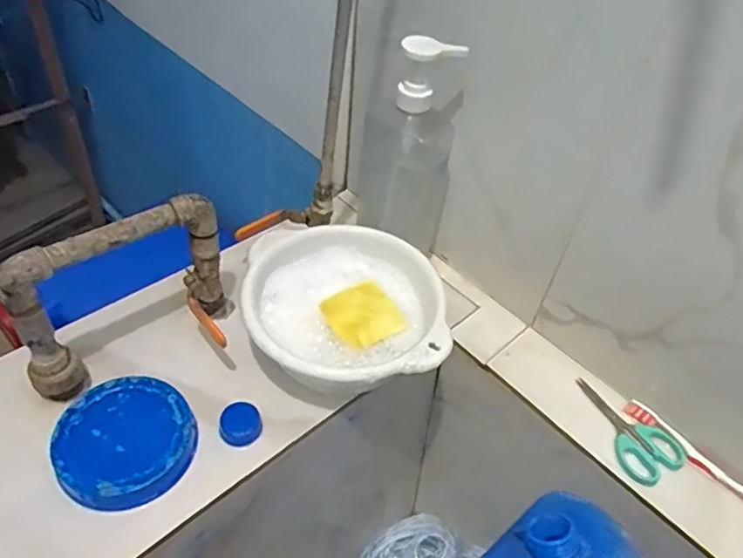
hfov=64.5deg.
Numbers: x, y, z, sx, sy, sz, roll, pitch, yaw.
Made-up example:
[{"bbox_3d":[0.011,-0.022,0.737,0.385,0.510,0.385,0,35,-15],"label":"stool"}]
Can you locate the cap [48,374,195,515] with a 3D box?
[{"bbox_3d":[-0.225,0.148,0.542,0.115,0.028,0.117,3,46,-3],"label":"cap"}]

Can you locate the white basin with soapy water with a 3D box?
[{"bbox_3d":[-0.030,0.037,0.633,0.194,0.087,0.211,-1,47,-8],"label":"white basin with soapy water"}]

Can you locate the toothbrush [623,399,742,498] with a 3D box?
[{"bbox_3d":[0.330,0.183,0.578,0.018,0.019,0.177,-28,55,-29],"label":"toothbrush"}]

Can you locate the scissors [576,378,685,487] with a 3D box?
[{"bbox_3d":[0.257,0.149,0.603,0.060,0.012,0.121,-19,51,-23],"label":"scissors"}]

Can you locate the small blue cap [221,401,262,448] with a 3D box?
[{"bbox_3d":[-0.126,0.140,0.568,0.039,0.021,0.036,3,46,-3],"label":"small blue cap"}]

